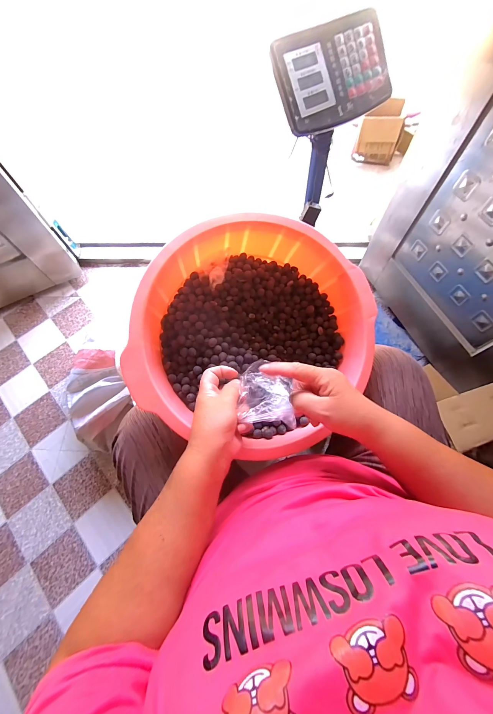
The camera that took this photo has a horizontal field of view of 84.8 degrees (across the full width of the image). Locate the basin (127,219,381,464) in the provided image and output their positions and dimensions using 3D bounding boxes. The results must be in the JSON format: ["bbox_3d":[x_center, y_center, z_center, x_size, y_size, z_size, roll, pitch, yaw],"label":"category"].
[{"bbox_3d":[0.009,-0.044,0.478,0.355,0.170,0.355,1,86,-9],"label":"basin"}]

